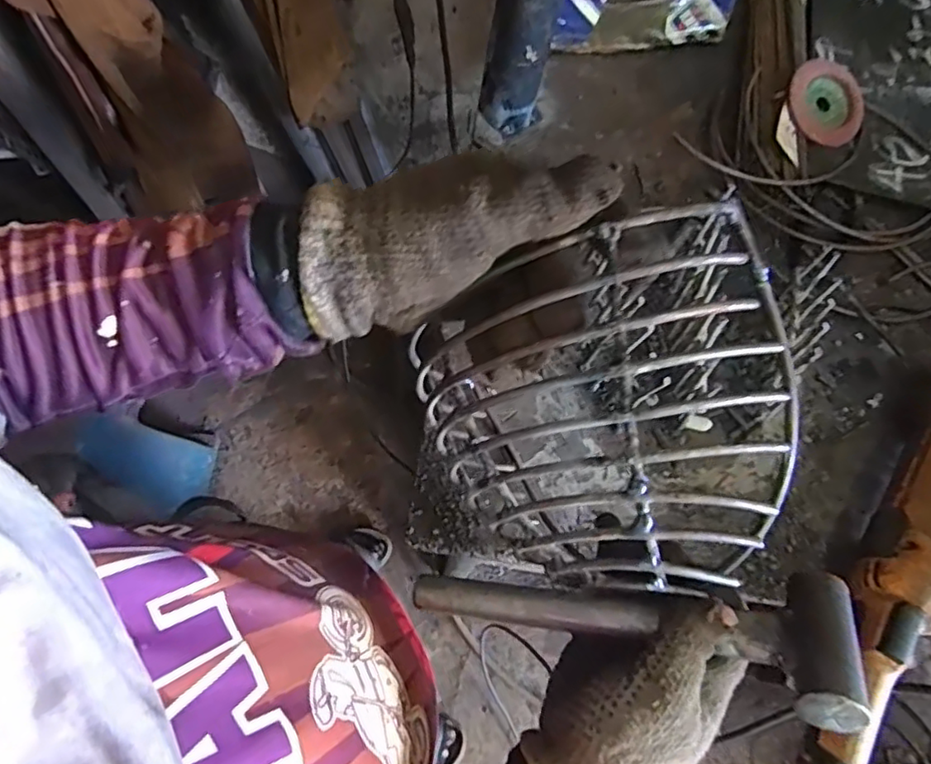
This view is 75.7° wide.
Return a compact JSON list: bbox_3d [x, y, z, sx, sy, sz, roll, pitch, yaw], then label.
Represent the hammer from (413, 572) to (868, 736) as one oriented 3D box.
[{"bbox_3d":[0.079,0.136,0.338,0.241,0.030,0.068,-3,66,26],"label":"hammer"}]

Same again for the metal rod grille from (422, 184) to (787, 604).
[{"bbox_3d":[0.066,0.022,0.290,0.159,0.116,0.157,-10,70,-7],"label":"metal rod grille"}]

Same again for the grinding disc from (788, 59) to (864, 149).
[{"bbox_3d":[0.354,-0.273,0.589,0.081,0.005,0.084,1,87,-11],"label":"grinding disc"}]

